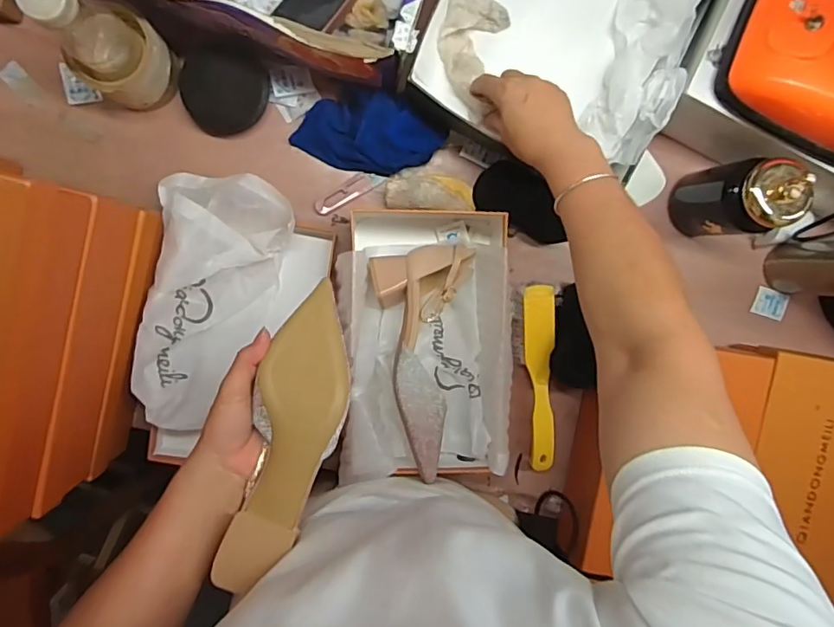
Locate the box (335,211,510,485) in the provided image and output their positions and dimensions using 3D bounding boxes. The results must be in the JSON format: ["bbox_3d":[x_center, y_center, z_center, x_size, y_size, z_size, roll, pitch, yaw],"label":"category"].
[{"bbox_3d":[0.005,0.032,0.606,0.189,0.110,0.289,-1,97,-4],"label":"box"}]

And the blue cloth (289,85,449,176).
[{"bbox_3d":[-0.053,-0.205,0.606,0.162,0.050,0.084,12,96,-6],"label":"blue cloth"}]

